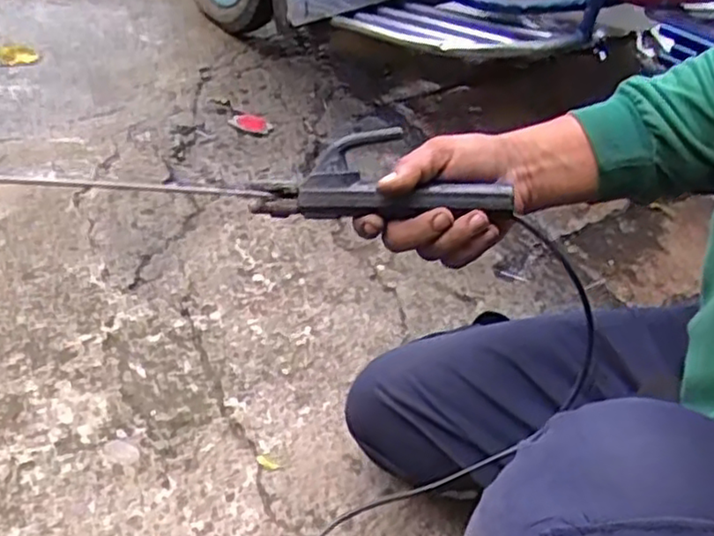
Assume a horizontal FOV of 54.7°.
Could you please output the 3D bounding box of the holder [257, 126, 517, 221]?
[{"bbox_3d":[0.017,-0.069,0.504,0.181,0.050,0.047,1,43,10],"label":"holder"}]

